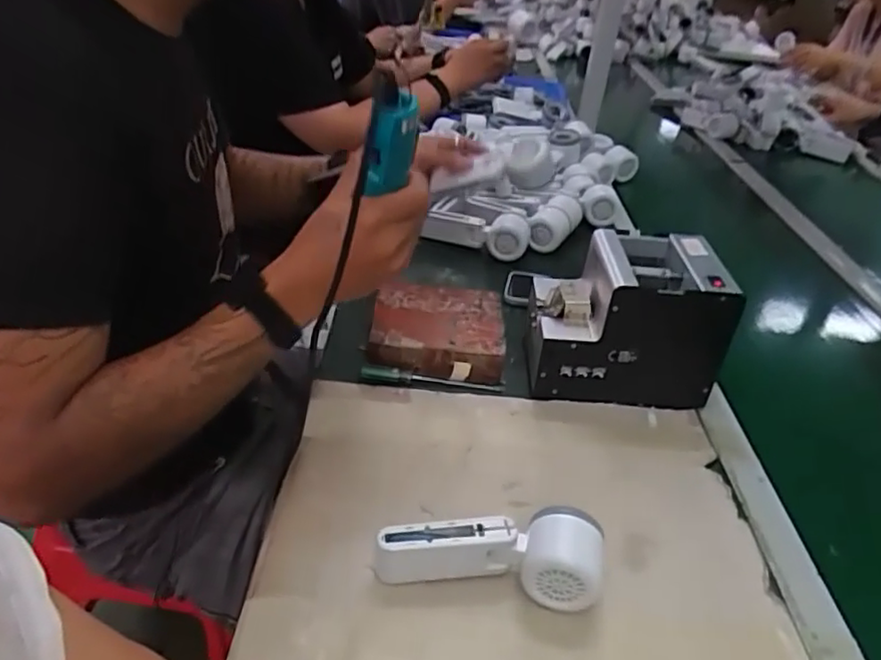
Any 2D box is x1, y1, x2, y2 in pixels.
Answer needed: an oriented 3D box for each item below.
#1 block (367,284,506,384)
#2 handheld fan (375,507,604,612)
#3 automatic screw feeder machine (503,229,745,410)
[{"bbox_3d":[-0.004,-0.002,0.720,0.148,0.049,0.131,4,35,-3],"label":"block"},{"bbox_3d":[0.037,0.169,0.479,0.165,0.061,0.051,-2,33,11],"label":"handheld fan"},{"bbox_3d":[0.192,-0.011,0.675,0.182,0.154,0.118,7,35,0],"label":"automatic screw feeder machine"}]

